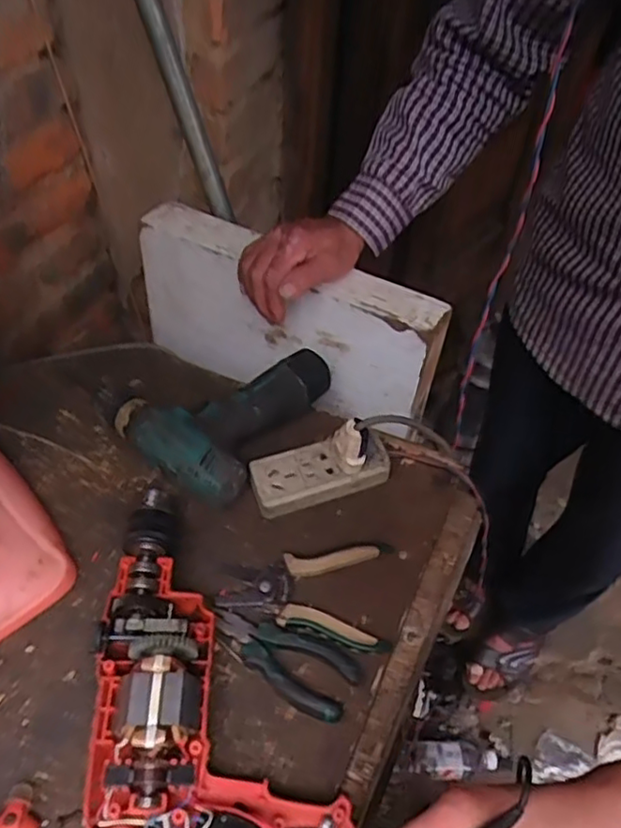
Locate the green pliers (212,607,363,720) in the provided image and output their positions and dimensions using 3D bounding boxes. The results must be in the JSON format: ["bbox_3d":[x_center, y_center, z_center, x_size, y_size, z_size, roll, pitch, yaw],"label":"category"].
[{"bbox_3d":[-0.025,0.196,0.532,0.127,0.016,0.055,25,52,17],"label":"green pliers"}]

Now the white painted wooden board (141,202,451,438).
[{"bbox_3d":[-0.031,-0.105,0.768,0.364,0.178,0.070,26,52,18],"label":"white painted wooden board"}]

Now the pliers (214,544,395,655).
[{"bbox_3d":[-0.003,0.154,0.564,0.144,0.012,0.096,2,49,-2],"label":"pliers"}]

